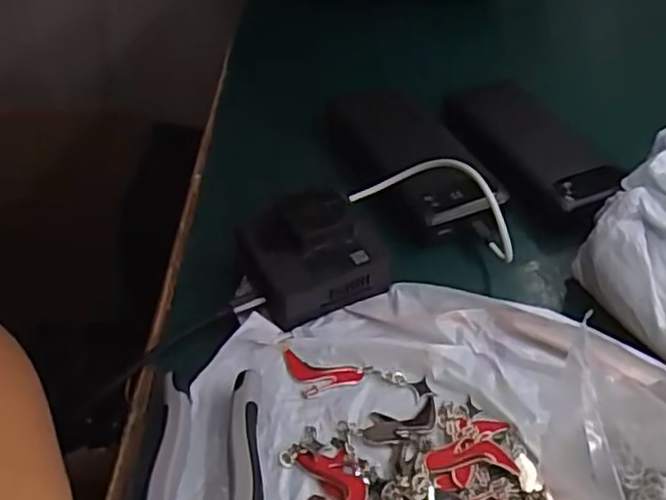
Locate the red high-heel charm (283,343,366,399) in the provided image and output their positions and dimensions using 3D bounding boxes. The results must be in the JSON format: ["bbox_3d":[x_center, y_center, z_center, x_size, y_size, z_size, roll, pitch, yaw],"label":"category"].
[{"bbox_3d":[-0.009,0.071,0.381,0.049,0.004,0.027,14,49,14],"label":"red high-heel charm"}]

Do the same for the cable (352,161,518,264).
[{"bbox_3d":[0.066,-0.030,0.428,0.106,0.055,0.031,21,47,17],"label":"cable"}]

